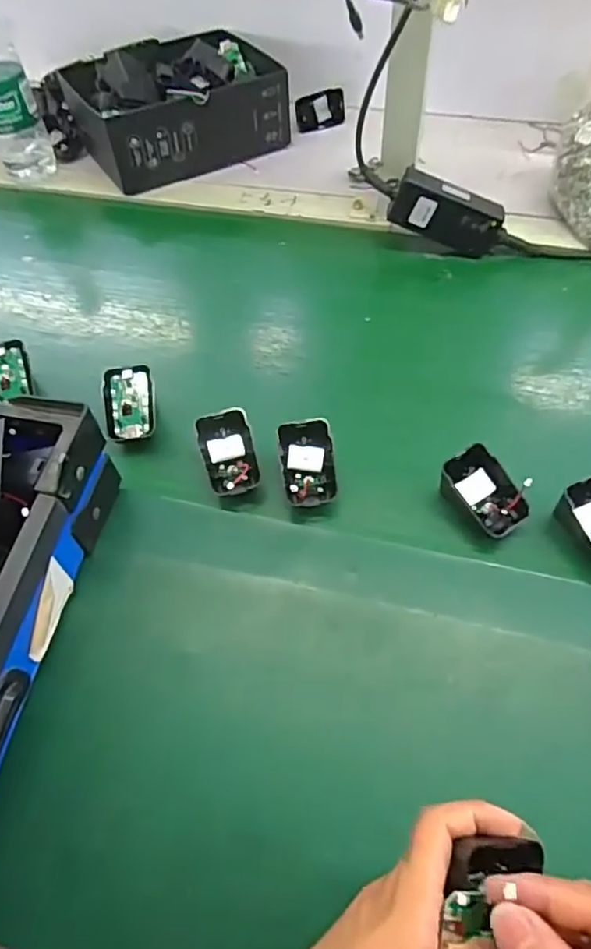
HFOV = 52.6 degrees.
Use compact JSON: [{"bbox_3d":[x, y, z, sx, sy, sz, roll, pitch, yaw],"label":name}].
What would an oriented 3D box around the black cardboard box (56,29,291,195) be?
[{"bbox_3d":[-0.147,-0.477,0.771,0.249,0.096,0.177,-27,59,-15],"label":"black cardboard box"}]

